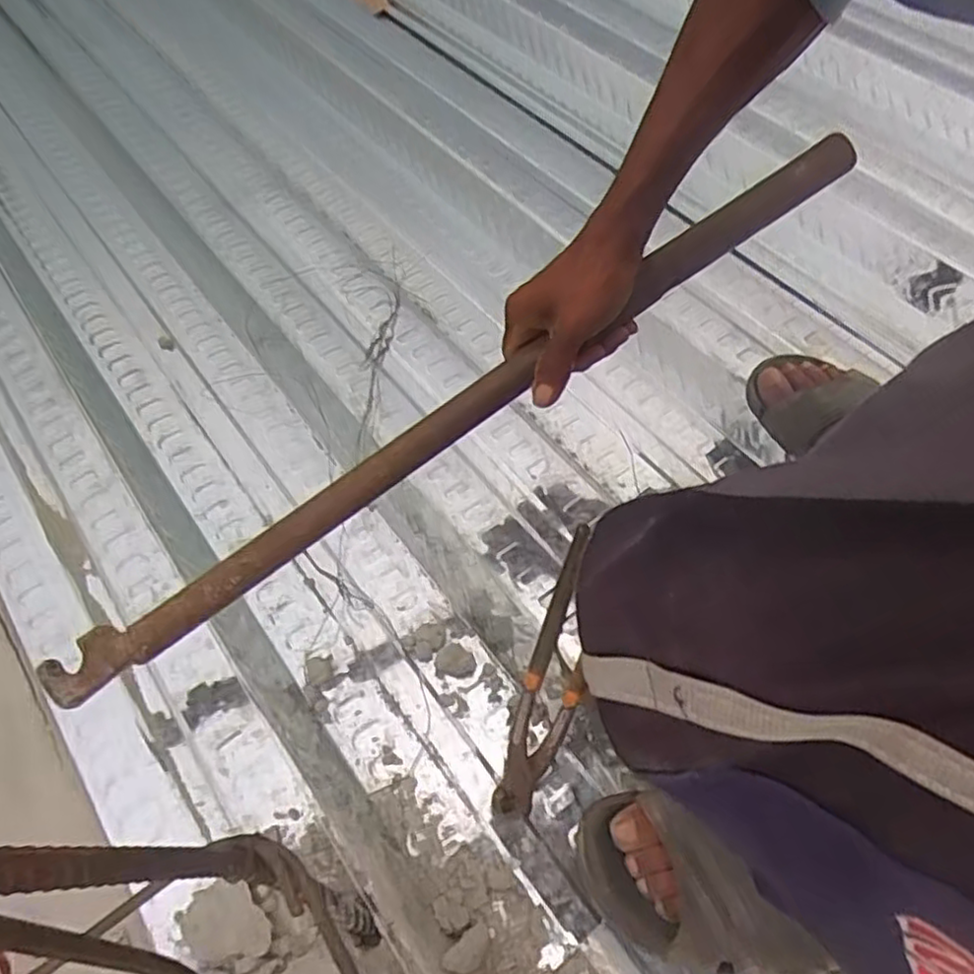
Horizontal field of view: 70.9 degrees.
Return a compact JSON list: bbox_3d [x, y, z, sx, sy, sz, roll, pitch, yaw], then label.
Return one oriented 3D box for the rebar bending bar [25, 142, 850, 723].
[{"bbox_3d":[-0.008,-0.061,0.487,0.677,0.021,0.032,-36,66,-7],"label":"rebar bending bar"}]

